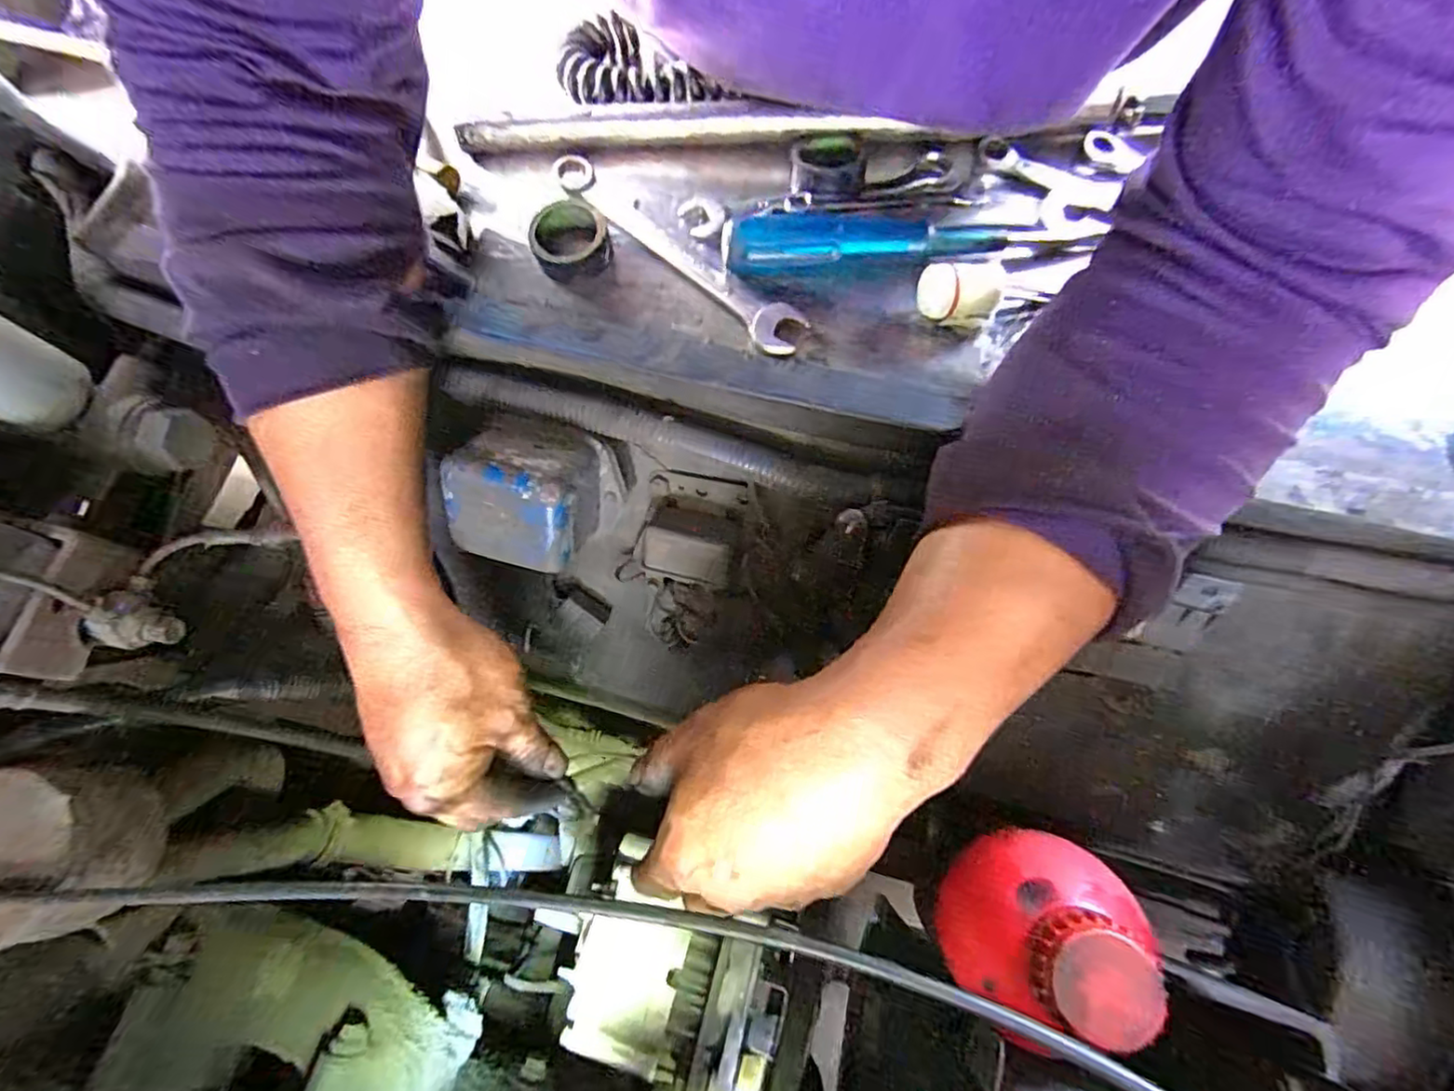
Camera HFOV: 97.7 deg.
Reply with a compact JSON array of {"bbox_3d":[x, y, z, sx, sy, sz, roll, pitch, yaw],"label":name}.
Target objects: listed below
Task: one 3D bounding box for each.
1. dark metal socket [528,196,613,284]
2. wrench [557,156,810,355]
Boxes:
[{"bbox_3d":[-0.085,-0.162,0.336,0.038,0.017,0.044,-29,71,-9],"label":"dark metal socket"},{"bbox_3d":[-0.025,-0.158,0.334,0.170,0.015,0.028,42,76,16],"label":"wrench"}]

